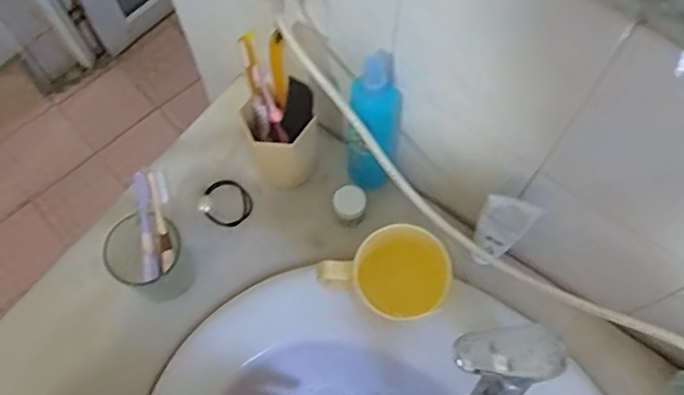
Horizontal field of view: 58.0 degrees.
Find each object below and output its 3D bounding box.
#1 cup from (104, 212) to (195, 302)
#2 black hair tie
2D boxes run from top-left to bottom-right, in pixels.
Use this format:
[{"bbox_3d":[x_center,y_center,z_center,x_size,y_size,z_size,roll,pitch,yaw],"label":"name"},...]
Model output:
[{"bbox_3d":[-0.191,0.061,0.619,0.068,0.090,0.065,-1,67,2],"label":"cup"},{"bbox_3d":[-0.128,0.005,0.683,0.059,0.012,0.054,-1,67,2],"label":"black hair tie"}]

